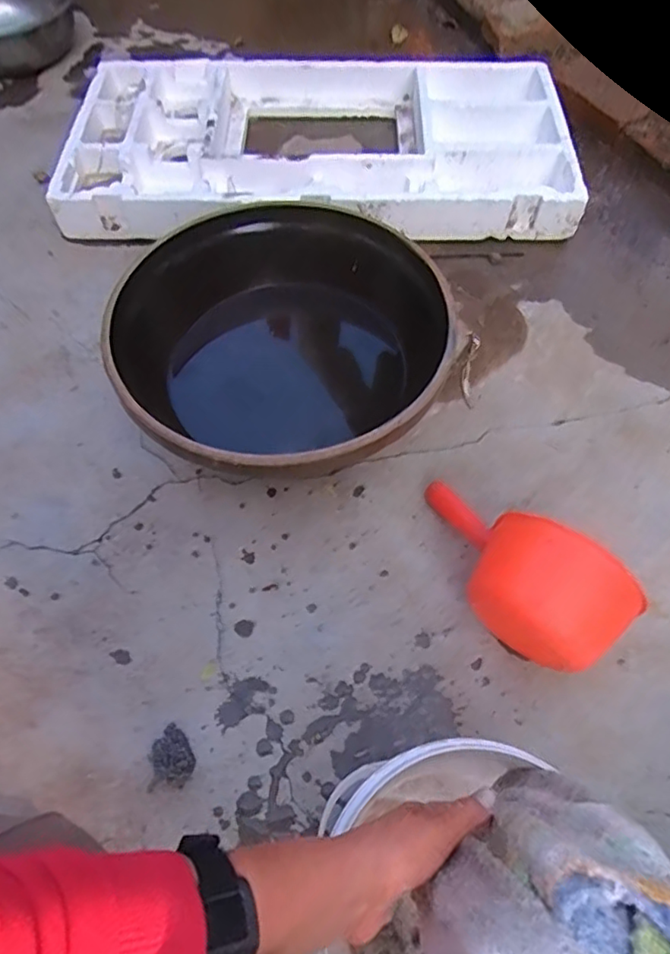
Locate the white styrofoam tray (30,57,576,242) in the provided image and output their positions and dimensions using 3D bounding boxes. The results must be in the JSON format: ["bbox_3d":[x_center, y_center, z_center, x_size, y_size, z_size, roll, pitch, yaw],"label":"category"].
[{"bbox_3d":[-0.030,-0.644,1.137,0.907,0.086,0.477,0,61,1],"label":"white styrofoam tray"}]

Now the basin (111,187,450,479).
[{"bbox_3d":[-0.066,-0.162,0.814,0.414,0.171,0.419,0,61,0],"label":"basin"}]

